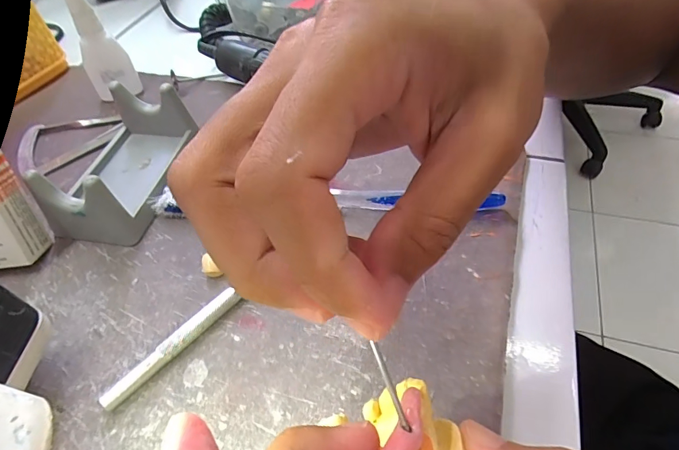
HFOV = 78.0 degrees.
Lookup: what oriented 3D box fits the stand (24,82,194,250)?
[{"bbox_3d":[-0.129,-0.037,0.247,0.060,0.038,0.097,4,49,9],"label":"stand"}]

